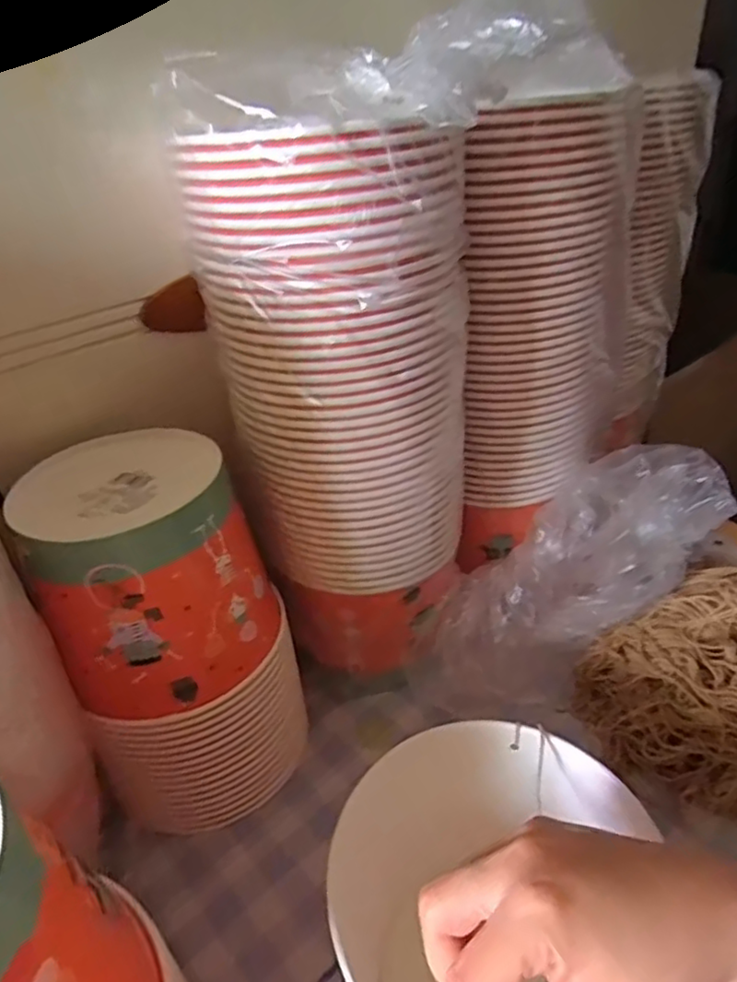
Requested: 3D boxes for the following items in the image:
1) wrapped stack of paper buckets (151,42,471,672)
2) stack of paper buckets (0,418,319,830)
[{"bbox_3d":[-0.013,-0.053,0.438,0.144,0.401,0.130,18,41,31],"label":"wrapped stack of paper buckets"},{"bbox_3d":[-0.126,0.095,0.436,0.134,0.237,0.141,-13,35,-11],"label":"stack of paper buckets"}]

